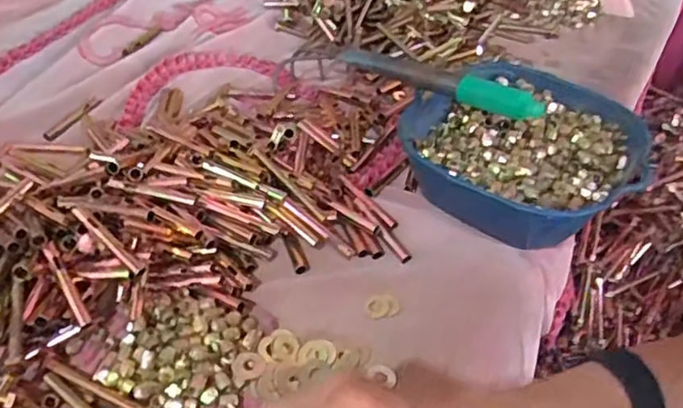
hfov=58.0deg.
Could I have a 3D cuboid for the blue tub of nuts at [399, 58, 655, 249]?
[{"bbox_3d":[0.183,-0.056,0.648,0.242,0.086,0.221,28,50,24],"label":"blue tub of nuts"}]

